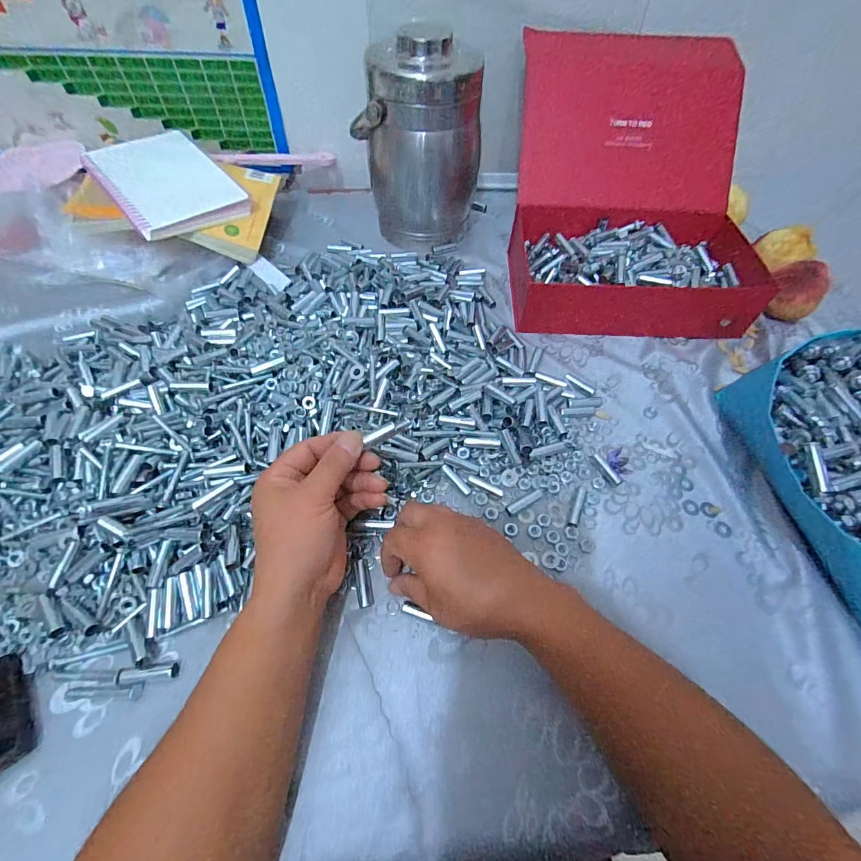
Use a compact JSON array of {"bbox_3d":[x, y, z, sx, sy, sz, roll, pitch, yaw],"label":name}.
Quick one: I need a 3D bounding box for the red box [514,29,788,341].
[{"bbox_3d":[0.274,-0.323,0.541,0.300,0.193,0.348,2,57,0],"label":"red box"}]

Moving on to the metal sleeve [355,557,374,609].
[{"bbox_3d":[-0.059,0.134,0.352,0.013,0.008,0.041,-11,58,-8],"label":"metal sleeve"}]

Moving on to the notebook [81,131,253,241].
[{"bbox_3d":[-0.374,-0.354,0.561,0.144,0.017,0.205,-38,77,-20],"label":"notebook"}]

